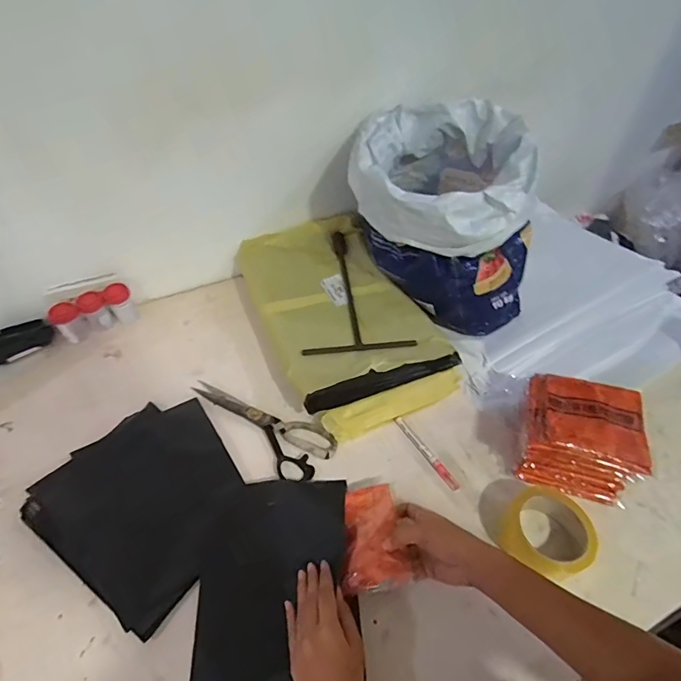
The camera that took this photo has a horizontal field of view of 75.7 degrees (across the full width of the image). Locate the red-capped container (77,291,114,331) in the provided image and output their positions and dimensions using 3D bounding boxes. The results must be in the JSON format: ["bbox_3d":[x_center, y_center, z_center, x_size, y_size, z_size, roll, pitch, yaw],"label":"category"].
[{"bbox_3d":[-0.440,-0.052,0.786,0.044,0.065,0.037,-29,55,-23],"label":"red-capped container"}]

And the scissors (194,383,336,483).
[{"bbox_3d":[-0.121,0.121,0.672,0.239,0.016,0.088,31,56,24],"label":"scissors"}]

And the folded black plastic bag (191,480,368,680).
[{"bbox_3d":[-0.076,0.278,0.518,0.185,0.040,0.235,-4,49,-5],"label":"folded black plastic bag"}]

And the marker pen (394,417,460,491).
[{"bbox_3d":[0.125,0.163,0.641,0.013,0.010,0.129,-28,55,-22],"label":"marker pen"}]

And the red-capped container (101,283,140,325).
[{"bbox_3d":[-0.399,-0.066,0.796,0.042,0.066,0.039,-20,52,-17],"label":"red-capped container"}]

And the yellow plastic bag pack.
[{"bbox_3d":[-0.009,-0.052,0.775,0.263,0.066,0.436,-21,53,-18],"label":"yellow plastic bag pack"}]

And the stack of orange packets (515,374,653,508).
[{"bbox_3d":[0.324,0.129,0.604,0.140,0.092,0.129,14,50,11],"label":"stack of orange packets"}]

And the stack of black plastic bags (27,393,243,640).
[{"bbox_3d":[-0.257,0.204,0.597,0.256,0.014,0.239,29,55,22],"label":"stack of black plastic bags"}]

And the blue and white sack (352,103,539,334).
[{"bbox_3d":[0.184,-0.239,0.777,0.310,0.259,0.323,15,51,12],"label":"blue and white sack"}]

